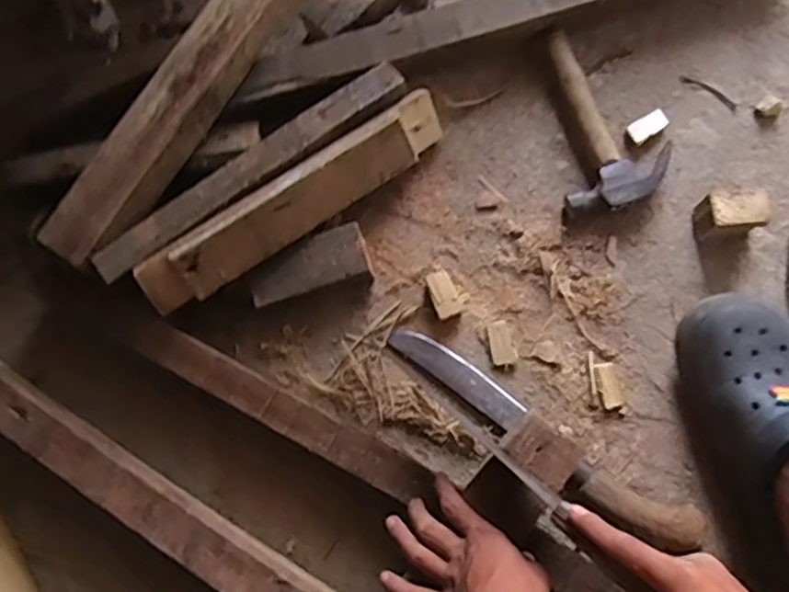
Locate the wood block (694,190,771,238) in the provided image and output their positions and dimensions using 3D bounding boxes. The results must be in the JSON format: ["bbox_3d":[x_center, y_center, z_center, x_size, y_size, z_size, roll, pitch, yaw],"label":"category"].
[{"bbox_3d":[0.351,-0.083,0.696,0.060,0.052,0.043,-1,77,2],"label":"wood block"}]

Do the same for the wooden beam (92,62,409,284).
[{"bbox_3d":[-0.146,-0.133,0.693,0.367,0.023,0.049,-36,75,-2],"label":"wooden beam"}]

